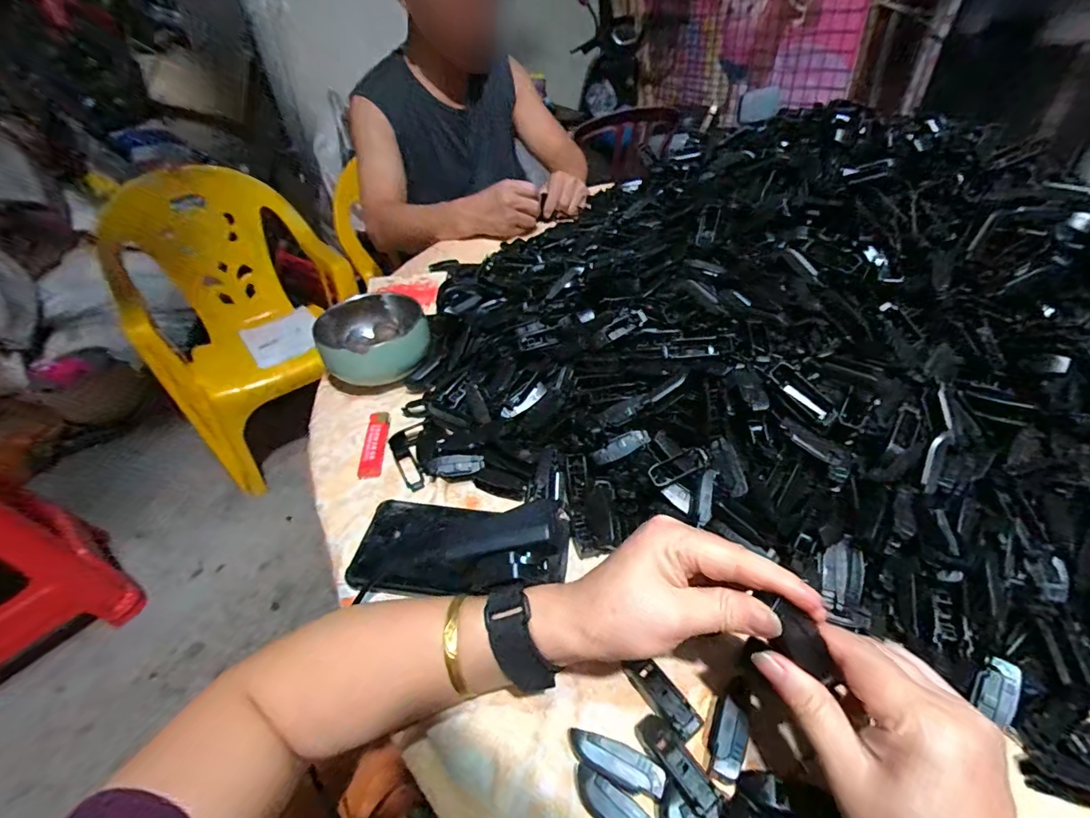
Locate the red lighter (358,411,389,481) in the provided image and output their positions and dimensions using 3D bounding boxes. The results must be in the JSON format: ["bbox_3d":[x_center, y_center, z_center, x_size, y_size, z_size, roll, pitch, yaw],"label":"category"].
[{"bbox_3d":[-0.167,0.033,0.458,0.021,0.013,0.082,-7,42,-1],"label":"red lighter"}]

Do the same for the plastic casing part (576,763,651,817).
[{"bbox_3d":[0.039,0.214,0.246,0.055,0.015,0.017,26,51,30],"label":"plastic casing part"}]

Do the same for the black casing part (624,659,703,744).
[{"bbox_3d":[0.072,0.177,0.287,0.017,0.013,0.050,-28,34,-23],"label":"black casing part"}]

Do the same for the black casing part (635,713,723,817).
[{"bbox_3d":[0.074,0.198,0.261,0.017,0.011,0.058,-25,30,-20],"label":"black casing part"}]

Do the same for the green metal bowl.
[{"bbox_3d":[-0.193,-0.079,0.530,0.118,0.062,0.119,-23,45,-19],"label":"green metal bowl"}]

